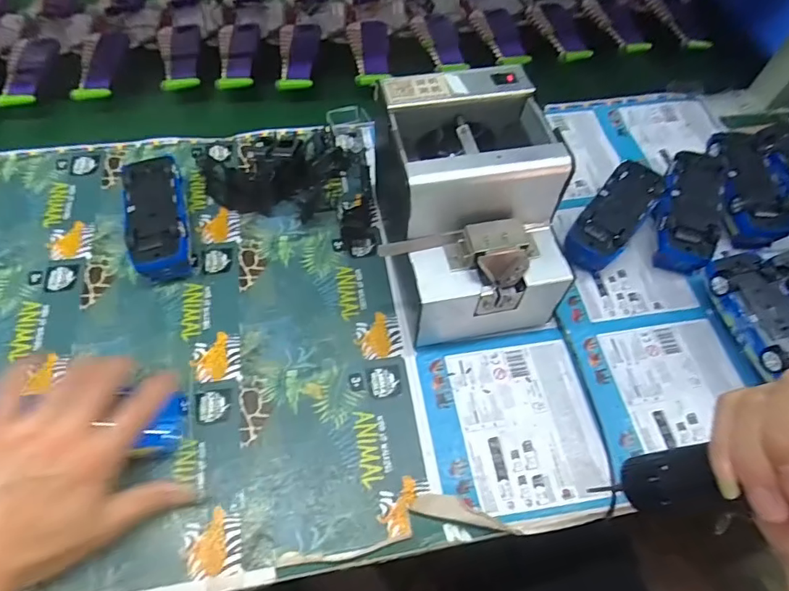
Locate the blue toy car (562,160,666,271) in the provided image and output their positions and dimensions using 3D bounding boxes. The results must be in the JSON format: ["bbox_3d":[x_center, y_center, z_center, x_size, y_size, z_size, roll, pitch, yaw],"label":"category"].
[{"bbox_3d":[0.215,-0.075,0.491,0.052,0.046,0.129,36,65,17],"label":"blue toy car"}]

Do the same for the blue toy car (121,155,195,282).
[{"bbox_3d":[-0.223,-0.073,0.471,0.052,0.044,0.128,-14,61,-10],"label":"blue toy car"}]

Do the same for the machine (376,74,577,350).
[{"bbox_3d":[0.060,-0.064,0.417,0.131,0.145,0.187,-10,61,-8],"label":"machine"}]

